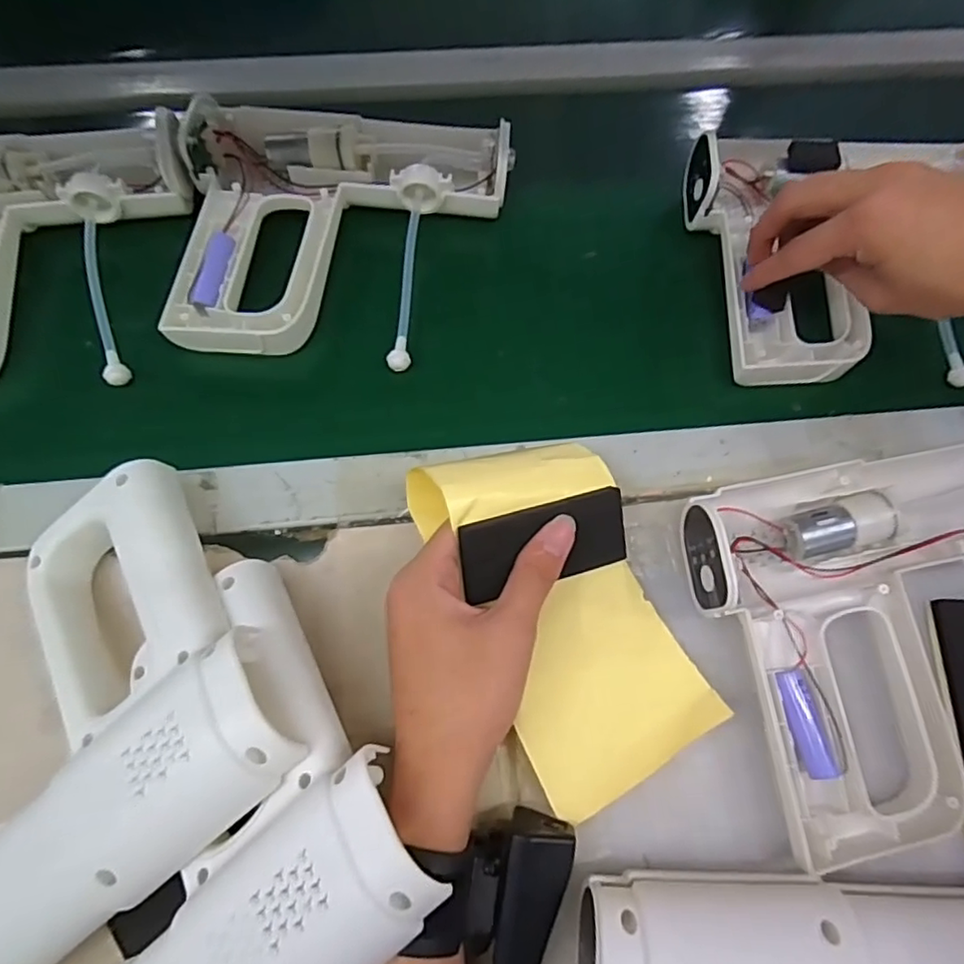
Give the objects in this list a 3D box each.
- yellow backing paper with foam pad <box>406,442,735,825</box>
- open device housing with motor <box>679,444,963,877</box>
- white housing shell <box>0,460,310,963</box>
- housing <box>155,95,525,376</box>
[{"bbox_3d":[0.043,0.061,0.309,0.102,0.026,0.178,-23,84,-22],"label":"yellow backing paper with foam pad"},{"bbox_3d":[0.231,0.075,0.308,0.214,0.044,0.192,-14,70,-7],"label":"open device housing with motor"},{"bbox_3d":[-0.195,0.113,0.294,0.200,0.045,0.179,-39,59,5],"label":"white housing shell"},{"bbox_3d":[-0.091,-0.173,0.404,0.208,0.052,0.188,1,69,-1],"label":"housing"}]

